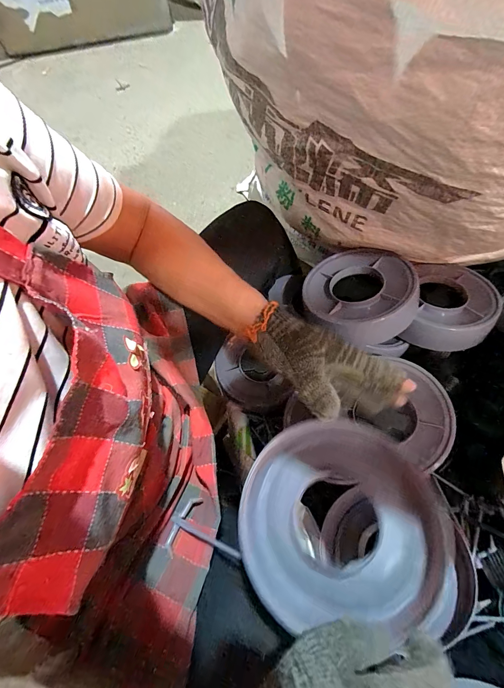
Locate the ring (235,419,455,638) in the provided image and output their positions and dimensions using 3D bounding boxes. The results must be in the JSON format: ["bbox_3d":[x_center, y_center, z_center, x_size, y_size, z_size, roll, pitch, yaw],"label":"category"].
[{"bbox_3d":[0.072,0.148,0.270,0.164,0.057,0.153,-1,66,2],"label":"ring"}]

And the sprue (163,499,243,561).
[{"bbox_3d":[-0.050,0.219,0.344,0.099,0.027,0.060,6,63,35],"label":"sprue"}]

